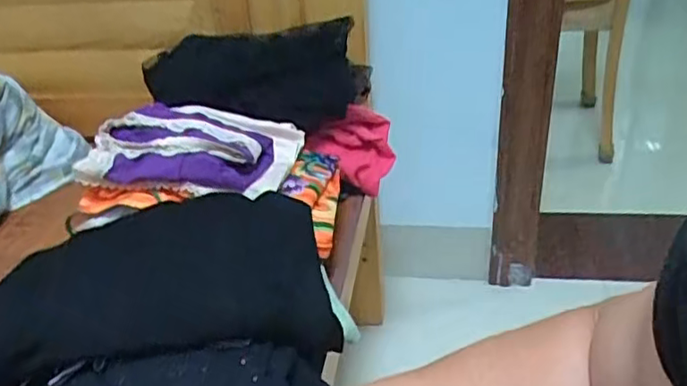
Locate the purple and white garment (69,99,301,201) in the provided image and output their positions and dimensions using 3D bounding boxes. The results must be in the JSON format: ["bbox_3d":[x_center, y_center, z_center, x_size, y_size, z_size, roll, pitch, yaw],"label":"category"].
[{"bbox_3d":[-0.157,-0.049,0.643,0.191,0.066,0.126,5,34,15],"label":"purple and white garment"}]

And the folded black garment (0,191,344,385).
[{"bbox_3d":[-0.169,0.080,0.543,0.306,0.065,0.149,-10,57,-6],"label":"folded black garment"}]

